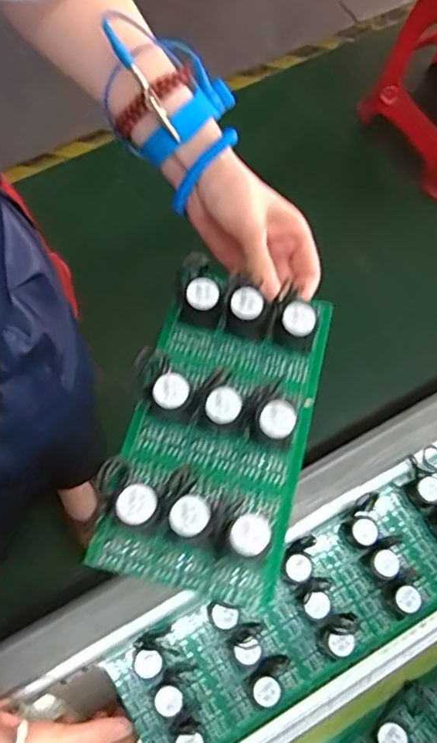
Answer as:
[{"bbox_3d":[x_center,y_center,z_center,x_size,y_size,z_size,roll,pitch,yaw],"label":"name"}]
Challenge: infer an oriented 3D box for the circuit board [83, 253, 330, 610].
[{"bbox_3d":[0.000,0.031,0.365,0.102,0.035,0.188,13,66,6],"label":"circuit board"}]

